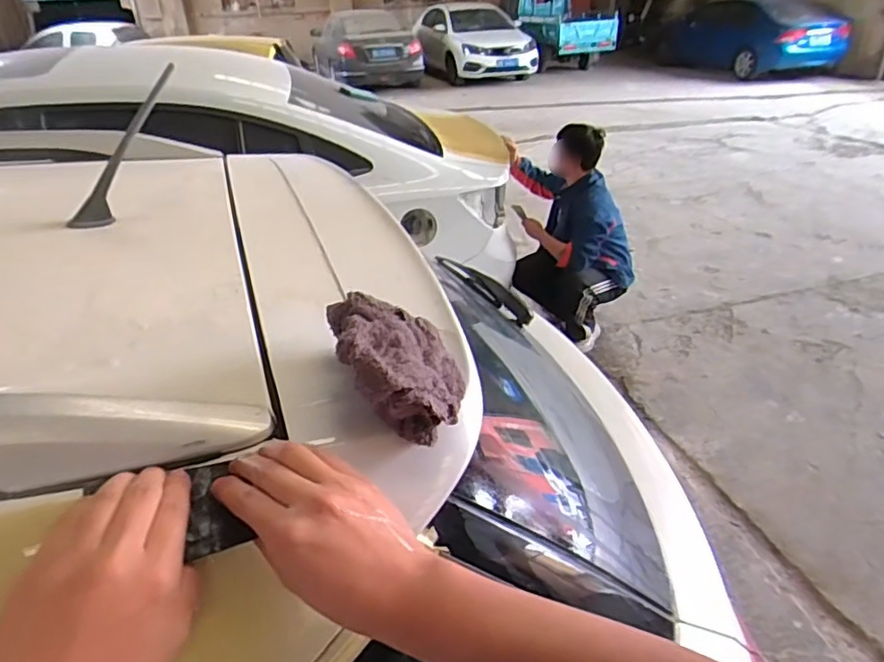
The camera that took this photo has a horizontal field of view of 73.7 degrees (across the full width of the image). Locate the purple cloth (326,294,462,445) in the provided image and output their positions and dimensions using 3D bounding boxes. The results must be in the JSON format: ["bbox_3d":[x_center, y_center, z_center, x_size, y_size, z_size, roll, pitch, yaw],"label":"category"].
[{"bbox_3d":[-0.036,0.025,0.484,0.090,0.077,0.120,-11,31,-15],"label":"purple cloth"}]

